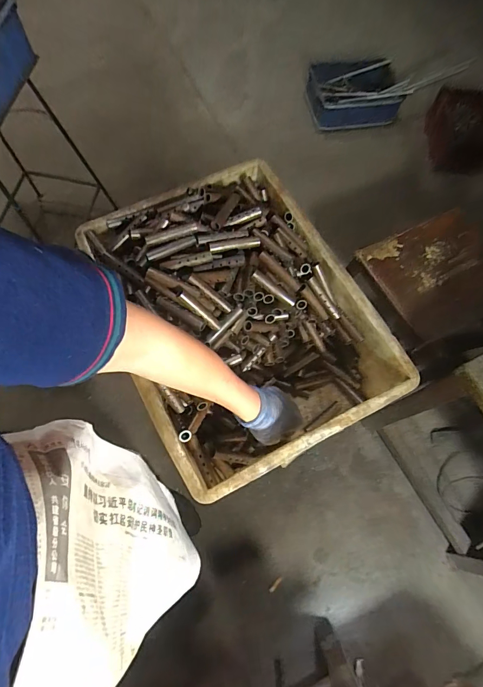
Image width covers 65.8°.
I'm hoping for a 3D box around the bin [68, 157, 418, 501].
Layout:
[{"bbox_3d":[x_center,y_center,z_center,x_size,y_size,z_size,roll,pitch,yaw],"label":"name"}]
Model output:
[{"bbox_3d":[-0.011,-0.040,0.602,0.342,0.184,0.450,-26,72,-12],"label":"bin"}]

